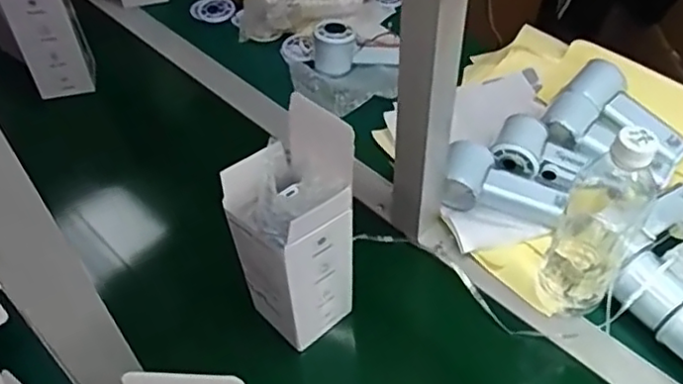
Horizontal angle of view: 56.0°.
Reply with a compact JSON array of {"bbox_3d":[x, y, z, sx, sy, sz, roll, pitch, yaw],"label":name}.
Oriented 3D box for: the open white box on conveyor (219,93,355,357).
[{"bbox_3d":[-0.043,0.033,0.564,0.084,0.223,0.082,-34,56,-23],"label":"open white box on conveyor"}]

